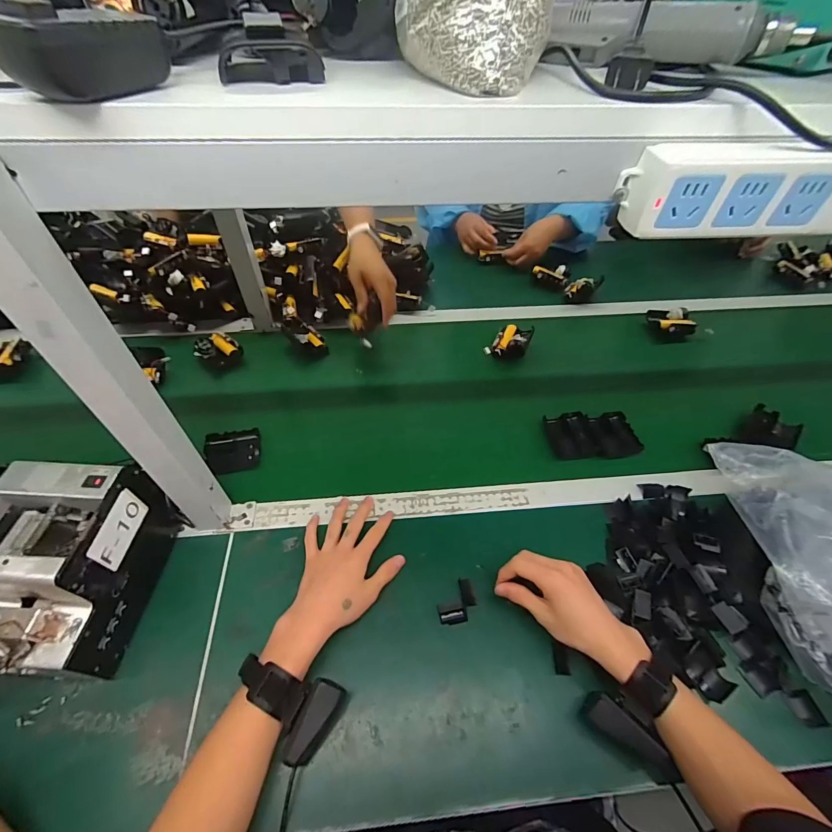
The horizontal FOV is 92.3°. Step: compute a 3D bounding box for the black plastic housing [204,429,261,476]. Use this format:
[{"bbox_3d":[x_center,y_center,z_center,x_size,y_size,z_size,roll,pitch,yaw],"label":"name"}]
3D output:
[{"bbox_3d":[-0.283,0.055,0.621,0.078,0.028,0.065,-10,56,-10],"label":"black plastic housing"}]

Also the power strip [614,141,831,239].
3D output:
[{"bbox_3d":[0.240,-0.160,0.277,0.185,0.053,0.034,-4,50,-5],"label":"power strip"}]

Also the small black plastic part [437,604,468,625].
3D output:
[{"bbox_3d":[0.044,0.238,0.480,0.034,0.004,0.022,-2,50,-3],"label":"small black plastic part"}]

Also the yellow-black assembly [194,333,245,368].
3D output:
[{"bbox_3d":[-0.376,-0.125,0.761,0.073,0.050,0.063,-27,55,-22],"label":"yellow-black assembly"}]

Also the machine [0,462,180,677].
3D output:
[{"bbox_3d":[-0.382,0.165,0.434,0.128,0.150,0.180,4,50,1],"label":"machine"}]

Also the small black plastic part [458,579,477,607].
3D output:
[{"bbox_3d":[0.064,0.218,0.495,0.015,0.012,0.033,-8,50,-7],"label":"small black plastic part"}]

